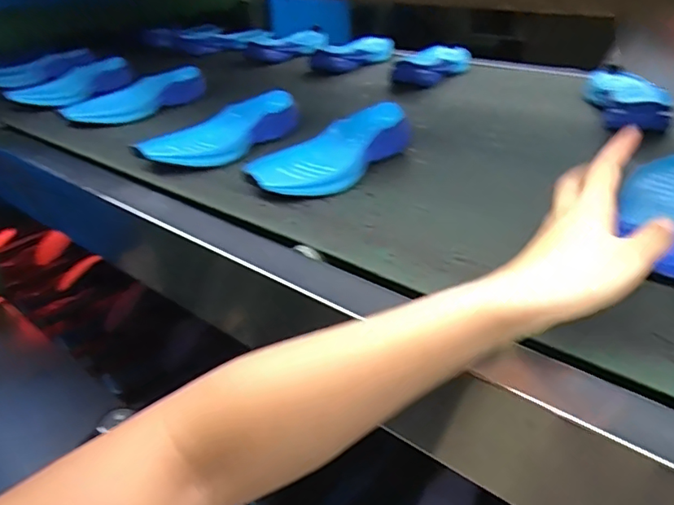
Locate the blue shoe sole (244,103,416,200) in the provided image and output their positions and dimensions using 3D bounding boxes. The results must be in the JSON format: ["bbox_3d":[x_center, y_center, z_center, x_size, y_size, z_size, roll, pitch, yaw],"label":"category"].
[{"bbox_3d":[-0.007,-0.113,0.613,0.096,0.045,0.221,20,37,29],"label":"blue shoe sole"}]

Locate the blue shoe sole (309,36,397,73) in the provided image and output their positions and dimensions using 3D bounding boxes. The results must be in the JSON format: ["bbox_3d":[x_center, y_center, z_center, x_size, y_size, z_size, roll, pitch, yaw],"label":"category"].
[{"bbox_3d":[0.038,-0.395,1.091,0.081,0.039,0.208,27,41,37],"label":"blue shoe sole"}]

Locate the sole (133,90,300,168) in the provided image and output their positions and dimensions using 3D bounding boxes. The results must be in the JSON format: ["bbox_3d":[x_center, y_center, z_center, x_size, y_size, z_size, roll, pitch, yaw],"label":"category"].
[{"bbox_3d":[-0.142,-0.147,0.680,0.087,0.043,0.224,20,37,29],"label":"sole"}]

